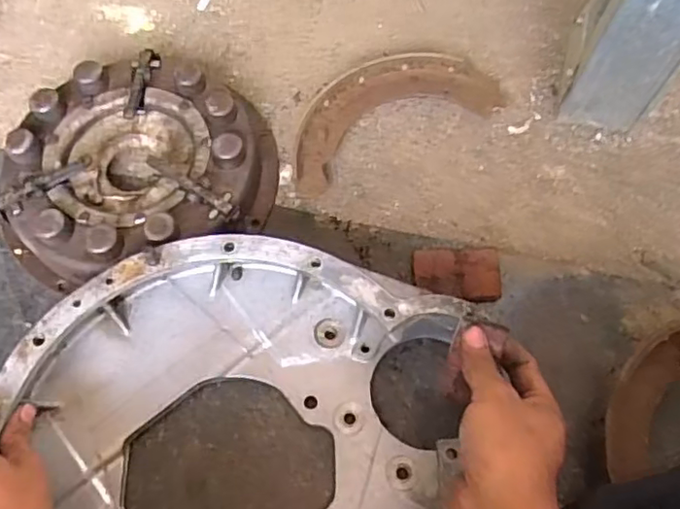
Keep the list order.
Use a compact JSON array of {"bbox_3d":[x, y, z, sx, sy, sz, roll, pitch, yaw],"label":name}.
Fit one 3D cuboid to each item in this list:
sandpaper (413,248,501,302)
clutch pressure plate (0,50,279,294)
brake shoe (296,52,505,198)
[{"bbox_3d":[0.108,0.017,0.565,0.078,0.007,0.053,-1,66,0],"label":"sandpaper"},{"bbox_3d":[-0.187,-0.086,0.582,0.241,0.061,0.220,0,66,1],"label":"clutch pressure plate"},{"bbox_3d":[0.043,-0.141,0.617,0.218,0.039,0.099,-24,68,-10],"label":"brake shoe"}]

